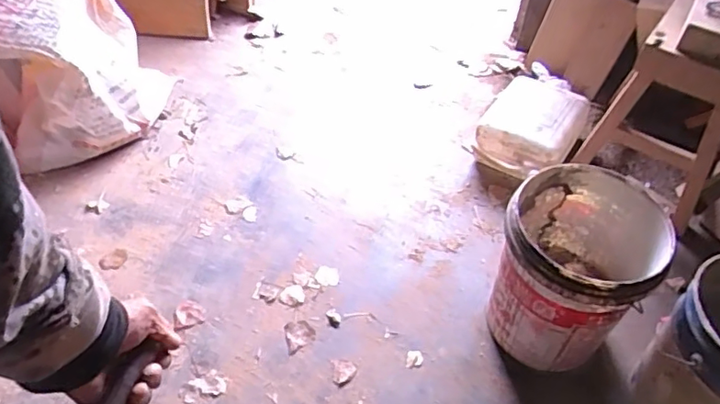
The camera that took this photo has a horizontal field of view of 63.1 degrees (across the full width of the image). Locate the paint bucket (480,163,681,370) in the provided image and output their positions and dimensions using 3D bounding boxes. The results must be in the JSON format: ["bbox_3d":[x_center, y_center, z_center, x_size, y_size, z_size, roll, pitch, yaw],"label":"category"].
[{"bbox_3d":[0.443,0.160,1.248,0.286,0.348,0.307,1,49,-1],"label":"paint bucket"}]

